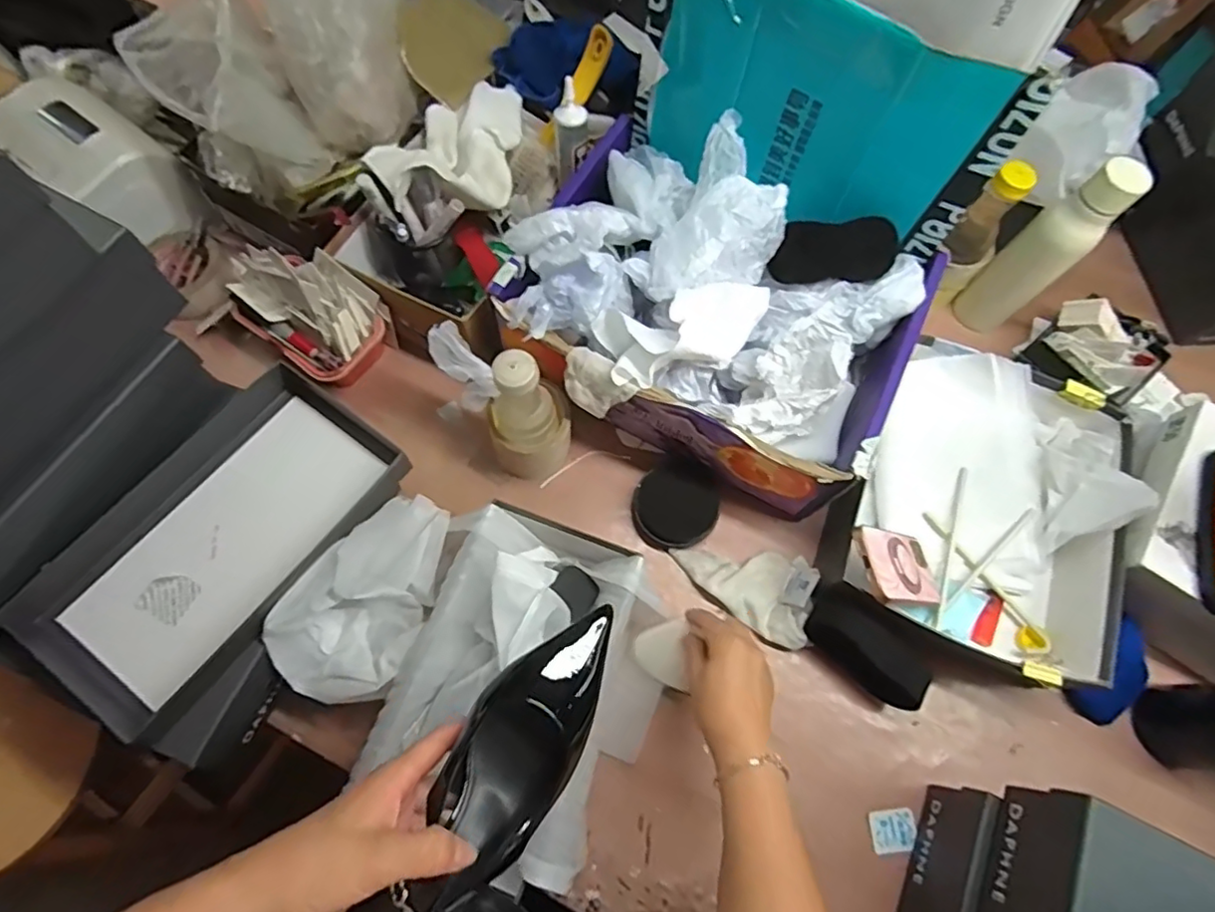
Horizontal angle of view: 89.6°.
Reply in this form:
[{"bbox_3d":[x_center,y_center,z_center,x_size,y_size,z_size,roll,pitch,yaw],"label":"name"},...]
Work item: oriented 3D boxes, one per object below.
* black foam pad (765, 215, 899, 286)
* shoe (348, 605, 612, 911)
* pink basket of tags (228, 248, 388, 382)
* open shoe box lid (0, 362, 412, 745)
[{"bbox_3d":[0.233,-0.211,0.632,0.130,0.012,0.060,-4,107,-1],"label":"black foam pad"},{"bbox_3d":[-0.061,0.207,0.370,0.088,0.062,0.238,29,61,8],"label":"shoe"},{"bbox_3d":[-0.336,-0.165,0.691,0.171,0.114,0.111,37,71,11],"label":"pink basket of tags"},{"bbox_3d":[-0.335,0.079,0.548,0.190,0.060,0.328,35,71,10],"label":"open shoe box lid"}]

